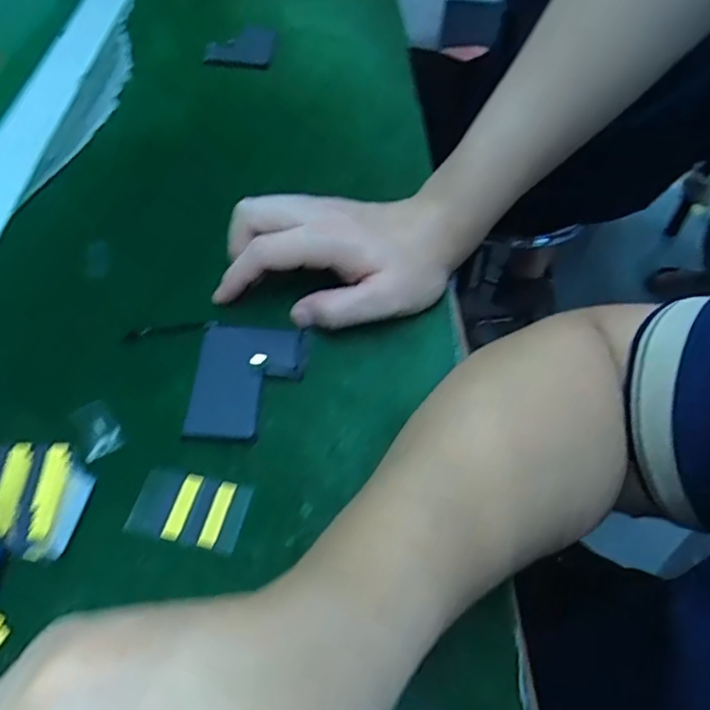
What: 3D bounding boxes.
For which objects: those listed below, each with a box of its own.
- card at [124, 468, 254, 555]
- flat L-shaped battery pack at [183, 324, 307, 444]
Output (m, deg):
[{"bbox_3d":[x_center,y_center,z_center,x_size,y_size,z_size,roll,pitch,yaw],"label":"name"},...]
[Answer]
[{"bbox_3d":[-0.076,0.071,0.285,0.049,0.004,0.033,11,48,3],"label":"card"},{"bbox_3d":[-0.059,0.014,0.333,0.056,0.008,0.076,5,48,-2],"label":"flat L-shaped battery pack"}]

